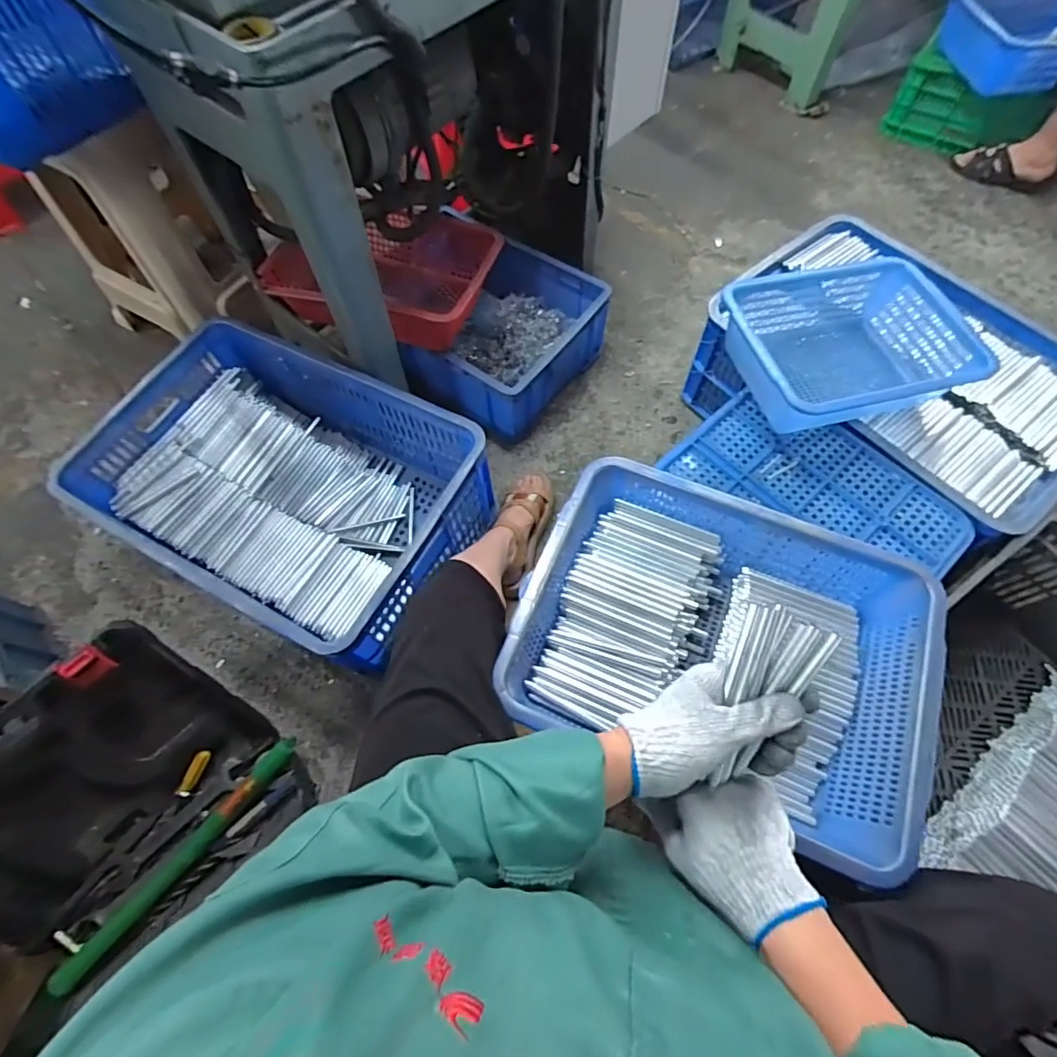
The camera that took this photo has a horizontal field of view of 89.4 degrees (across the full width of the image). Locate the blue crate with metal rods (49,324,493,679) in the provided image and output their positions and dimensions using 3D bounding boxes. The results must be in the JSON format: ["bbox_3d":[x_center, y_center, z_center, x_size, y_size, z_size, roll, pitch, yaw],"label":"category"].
[{"bbox_3d":[-0.401,-0.070,0.946,0.592,0.246,0.445,25,67,11],"label":"blue crate with metal rods"}]

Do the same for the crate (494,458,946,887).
[{"bbox_3d":[0.227,0.120,0.655,0.437,0.133,0.376,22,66,10],"label":"crate"}]

